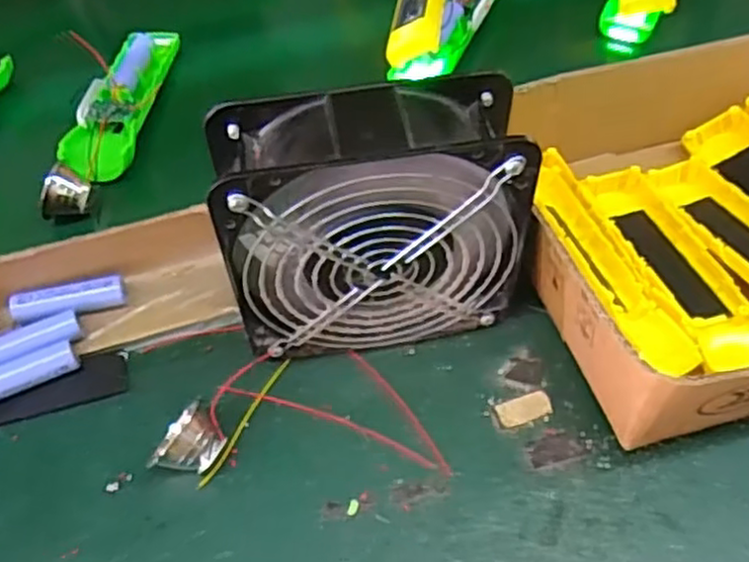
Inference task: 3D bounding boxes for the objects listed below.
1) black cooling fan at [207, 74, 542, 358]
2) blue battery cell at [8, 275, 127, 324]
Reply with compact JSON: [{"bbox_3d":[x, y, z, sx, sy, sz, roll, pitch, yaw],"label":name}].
[{"bbox_3d":[0.003,-0.026,0.379,0.146,0.149,0.065,-7,54,-1],"label":"black cooling fan"},{"bbox_3d":[-0.184,0.015,0.441,0.066,0.021,0.021,-9,54,-3],"label":"blue battery cell"}]

